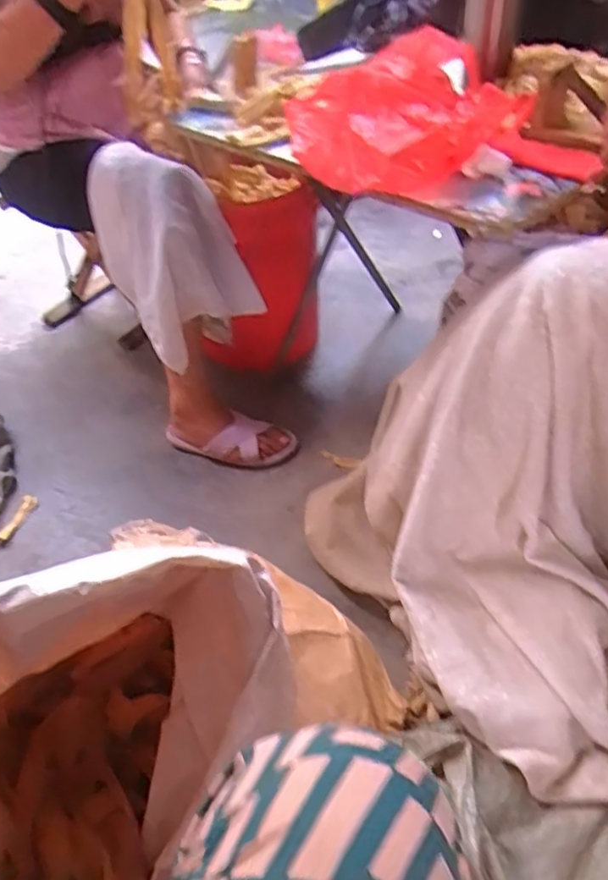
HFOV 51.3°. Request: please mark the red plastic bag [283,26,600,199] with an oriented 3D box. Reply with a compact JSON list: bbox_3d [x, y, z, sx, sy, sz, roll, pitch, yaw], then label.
[{"bbox_3d":[0.158,-0.392,0.776,0.349,0.141,0.225,-30,50,-23],"label":"red plastic bag"}]

